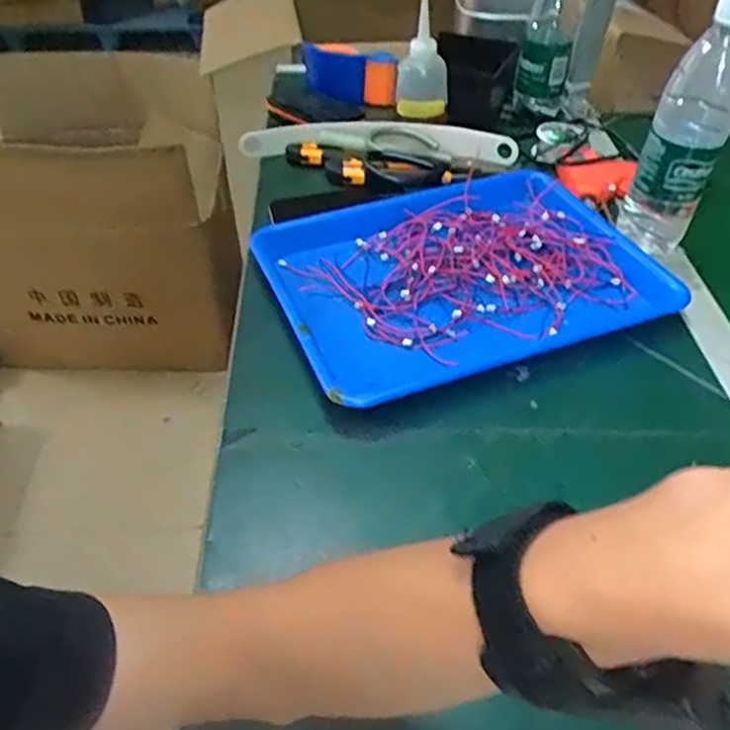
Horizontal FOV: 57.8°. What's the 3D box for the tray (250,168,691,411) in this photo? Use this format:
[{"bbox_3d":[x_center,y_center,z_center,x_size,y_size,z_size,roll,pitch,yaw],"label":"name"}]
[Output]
[{"bbox_3d":[0.086,-0.086,0.618,0.343,0.034,0.248,-15,46,-17],"label":"tray"}]

